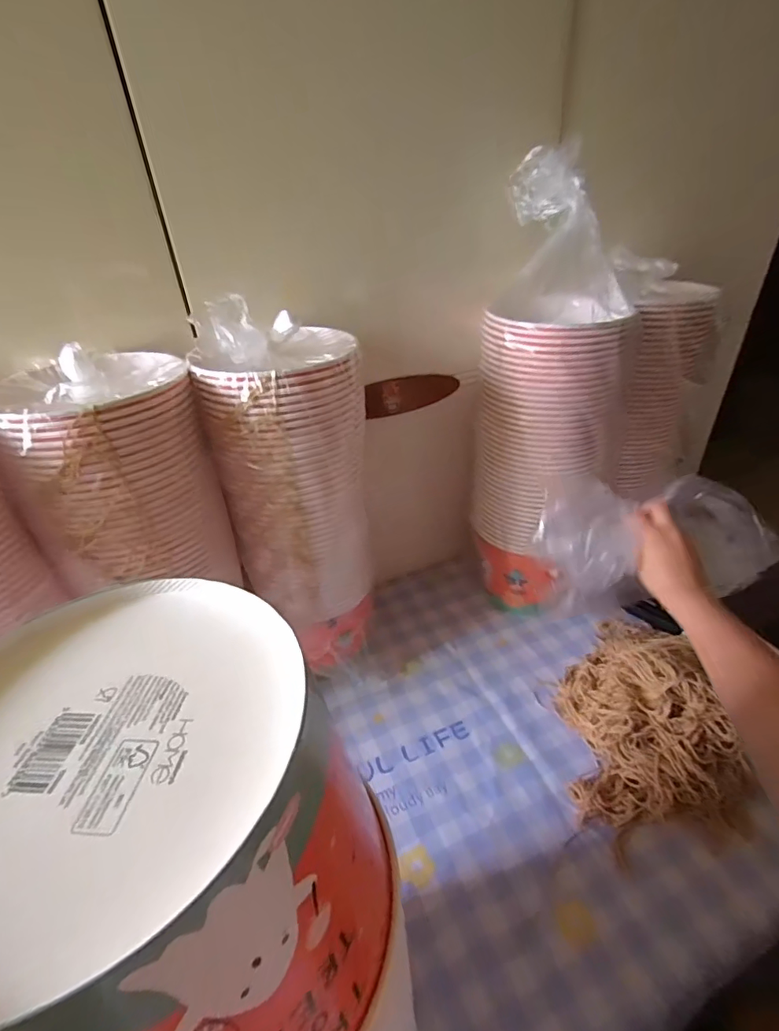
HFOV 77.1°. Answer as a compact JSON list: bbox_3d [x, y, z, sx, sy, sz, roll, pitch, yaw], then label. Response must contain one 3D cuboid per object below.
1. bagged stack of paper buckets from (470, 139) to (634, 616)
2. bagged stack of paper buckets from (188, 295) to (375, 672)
[{"bbox_3d":[0.207,-0.117,0.625,0.180,0.529,0.144,7,37,15],"label":"bagged stack of paper buckets"},{"bbox_3d":[-0.097,-0.018,0.569,0.153,0.399,0.168,-8,35,-5],"label":"bagged stack of paper buckets"}]

